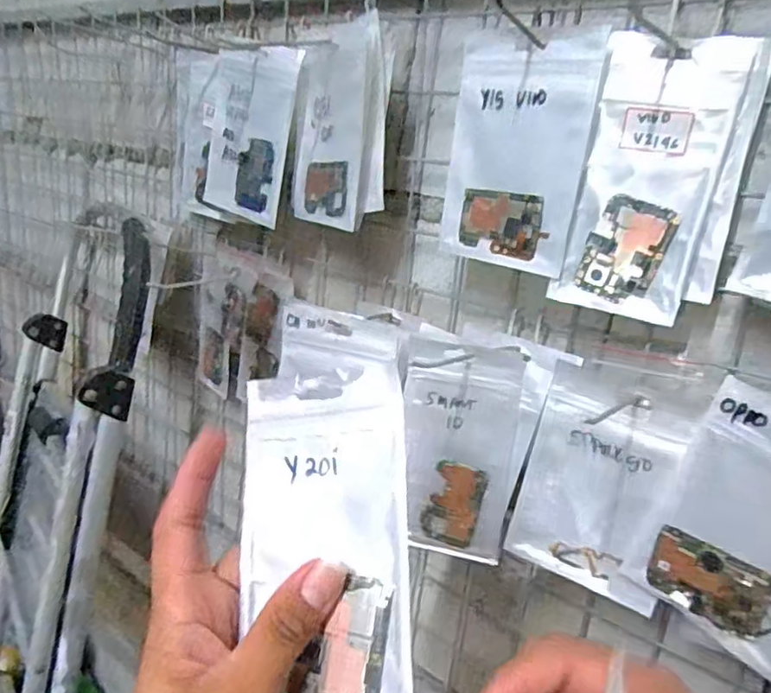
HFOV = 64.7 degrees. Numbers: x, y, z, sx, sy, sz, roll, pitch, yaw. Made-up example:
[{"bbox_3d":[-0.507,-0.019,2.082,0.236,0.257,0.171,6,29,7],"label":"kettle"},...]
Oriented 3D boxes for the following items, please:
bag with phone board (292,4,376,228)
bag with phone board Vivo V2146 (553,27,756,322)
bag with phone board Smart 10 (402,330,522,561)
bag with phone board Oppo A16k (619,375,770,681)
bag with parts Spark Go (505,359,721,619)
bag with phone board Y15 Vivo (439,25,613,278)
[{"bbox_3d":[-0.048,-0.183,0.510,0.013,0.156,0.095,-10,22,-37],"label":"bag with phone board"},{"bbox_3d":[0.163,-0.104,0.382,0.079,0.164,0.017,15,19,26],"label":"bag with phone board Vivo V2146"},{"bbox_3d":[0.053,0.079,0.457,0.085,0.163,0.010,11,17,15],"label":"bag with phone board Smart 10"},{"bbox_3d":[0.219,0.106,0.359,0.116,0.154,0.011,20,21,37],"label":"bag with phone board Oppo A16k"},{"bbox_3d":[0.147,0.090,0.417,0.101,0.157,0.013,16,19,27],"label":"bag with parts Spark Go"},{"bbox_3d":[0.089,-0.133,0.420,0.103,0.149,0.010,20,22,39],"label":"bag with phone board Y15 Vivo"}]

